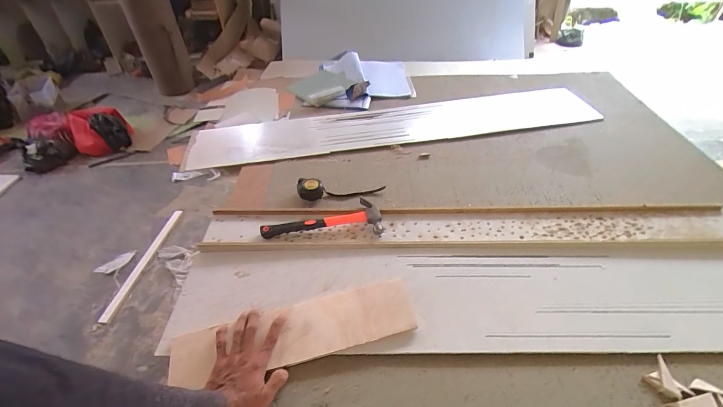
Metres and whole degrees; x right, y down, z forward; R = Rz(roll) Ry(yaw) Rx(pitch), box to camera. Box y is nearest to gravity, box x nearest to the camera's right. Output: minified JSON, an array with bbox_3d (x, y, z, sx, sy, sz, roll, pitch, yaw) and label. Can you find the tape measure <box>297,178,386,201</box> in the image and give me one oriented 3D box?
[{"bbox_3d":[-0.052,-0.037,0.881,0.221,0.042,0.046,-2,44,1],"label":"tape measure"}]

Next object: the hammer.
[{"bbox_3d":[-0.088,0.035,0.798,0.266,0.030,0.091,-3,44,0],"label":"hammer"}]

